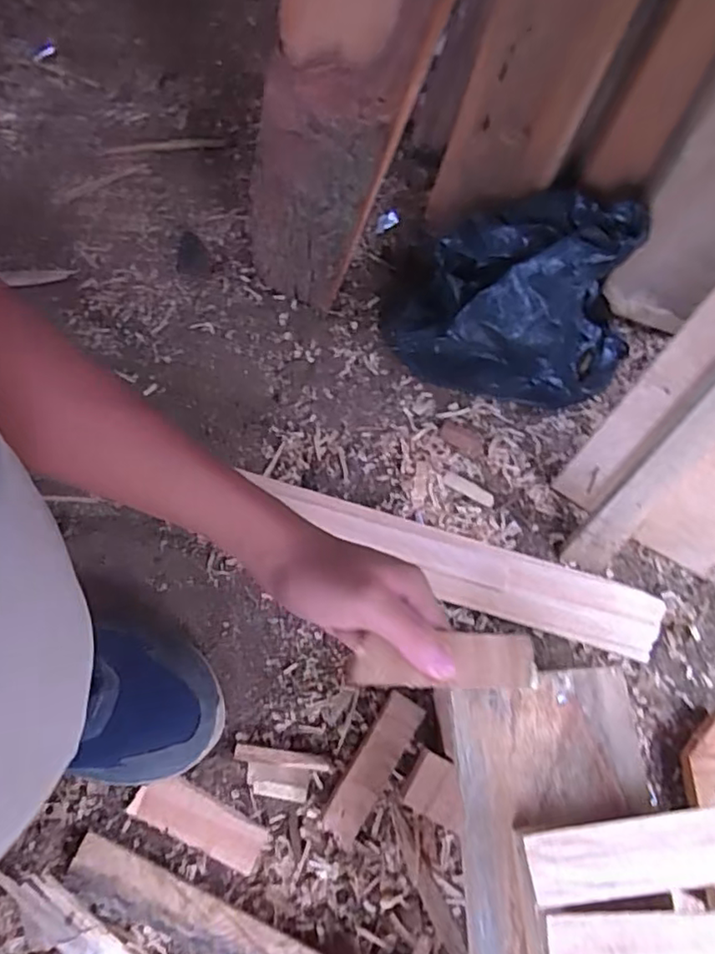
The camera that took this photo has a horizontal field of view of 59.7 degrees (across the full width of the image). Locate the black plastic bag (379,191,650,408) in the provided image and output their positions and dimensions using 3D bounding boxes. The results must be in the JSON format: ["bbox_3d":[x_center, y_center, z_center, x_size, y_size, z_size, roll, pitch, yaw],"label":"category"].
[{"bbox_3d":[0.138,-0.172,0.574,0.218,0.120,0.180,5,68,3],"label":"black plastic bag"}]

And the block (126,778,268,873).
[{"bbox_3d":[-0.118,0.256,0.464,0.101,0.006,0.033,22,69,8],"label":"block"}]

